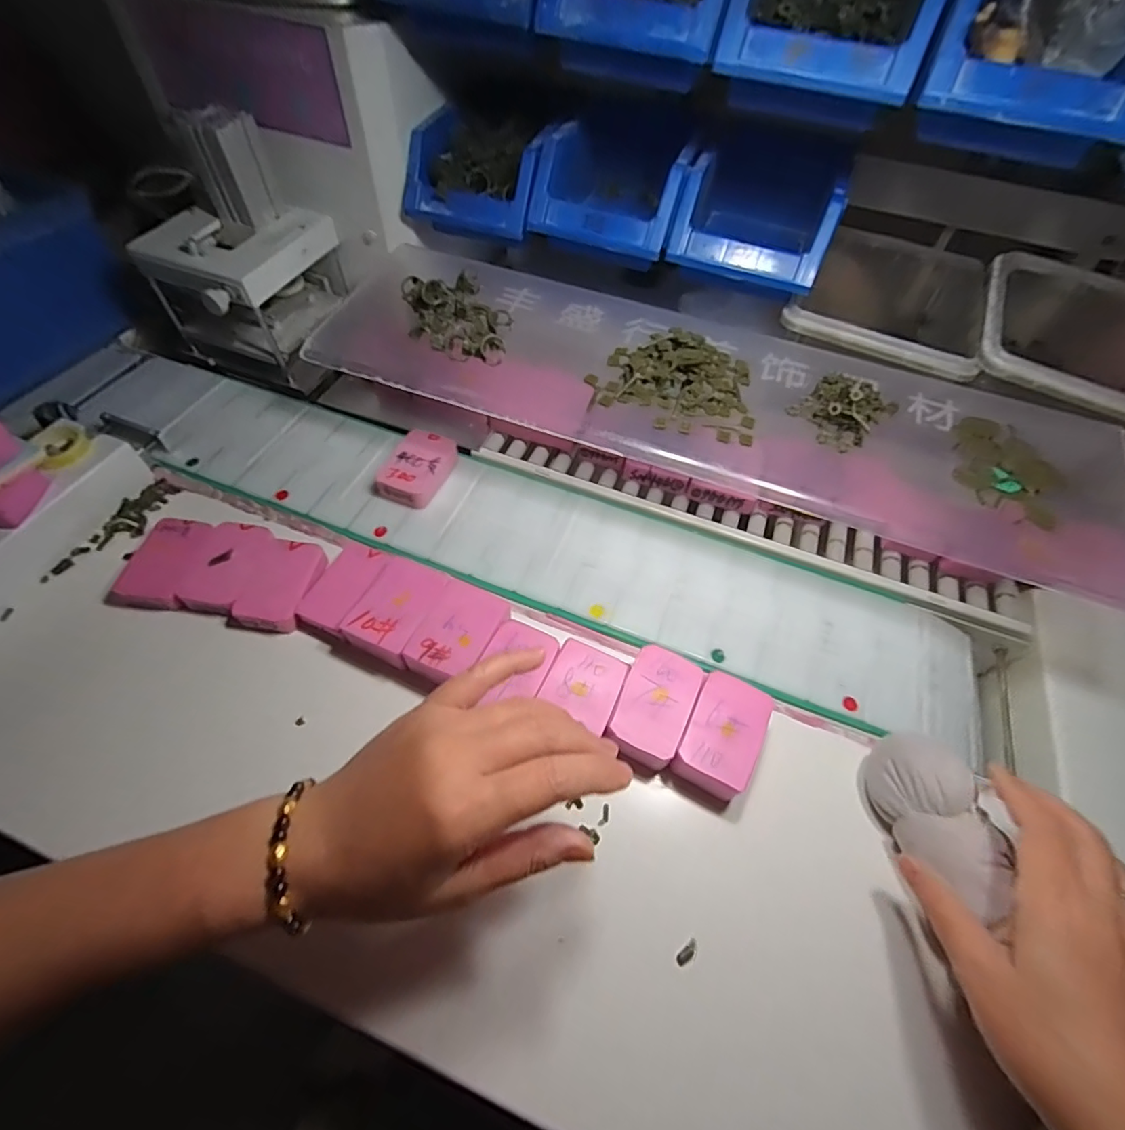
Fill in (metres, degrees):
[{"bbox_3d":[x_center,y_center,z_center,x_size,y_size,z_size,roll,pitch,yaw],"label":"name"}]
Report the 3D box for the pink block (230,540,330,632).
[{"bbox_3d":[-0.211,0.014,0.403,0.047,0.015,0.072,13,58,4],"label":"pink block"}]

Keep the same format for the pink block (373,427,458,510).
[{"bbox_3d":[-0.125,-0.083,0.463,0.048,0.023,0.074,23,59,10],"label":"pink block"}]

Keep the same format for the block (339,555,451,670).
[{"bbox_3d":[-0.120,0.032,0.389,0.052,0.026,0.071,21,59,9],"label":"block"}]

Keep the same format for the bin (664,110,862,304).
[{"bbox_3d":[0.178,-0.316,0.479,0.124,0.079,0.185,20,58,9],"label":"bin"}]

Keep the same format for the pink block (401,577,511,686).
[{"bbox_3d":[-0.075,0.052,0.378,0.050,0.026,0.073,23,59,10],"label":"pink block"}]

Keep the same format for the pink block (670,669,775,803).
[{"bbox_3d":[0.104,0.113,0.351,0.046,0.027,0.073,25,60,12],"label":"pink block"}]

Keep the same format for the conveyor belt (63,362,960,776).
[{"bbox_3d":[-0.062,-0.045,0.445,0.790,0.024,0.144,20,59,9],"label":"conveyor belt"}]

